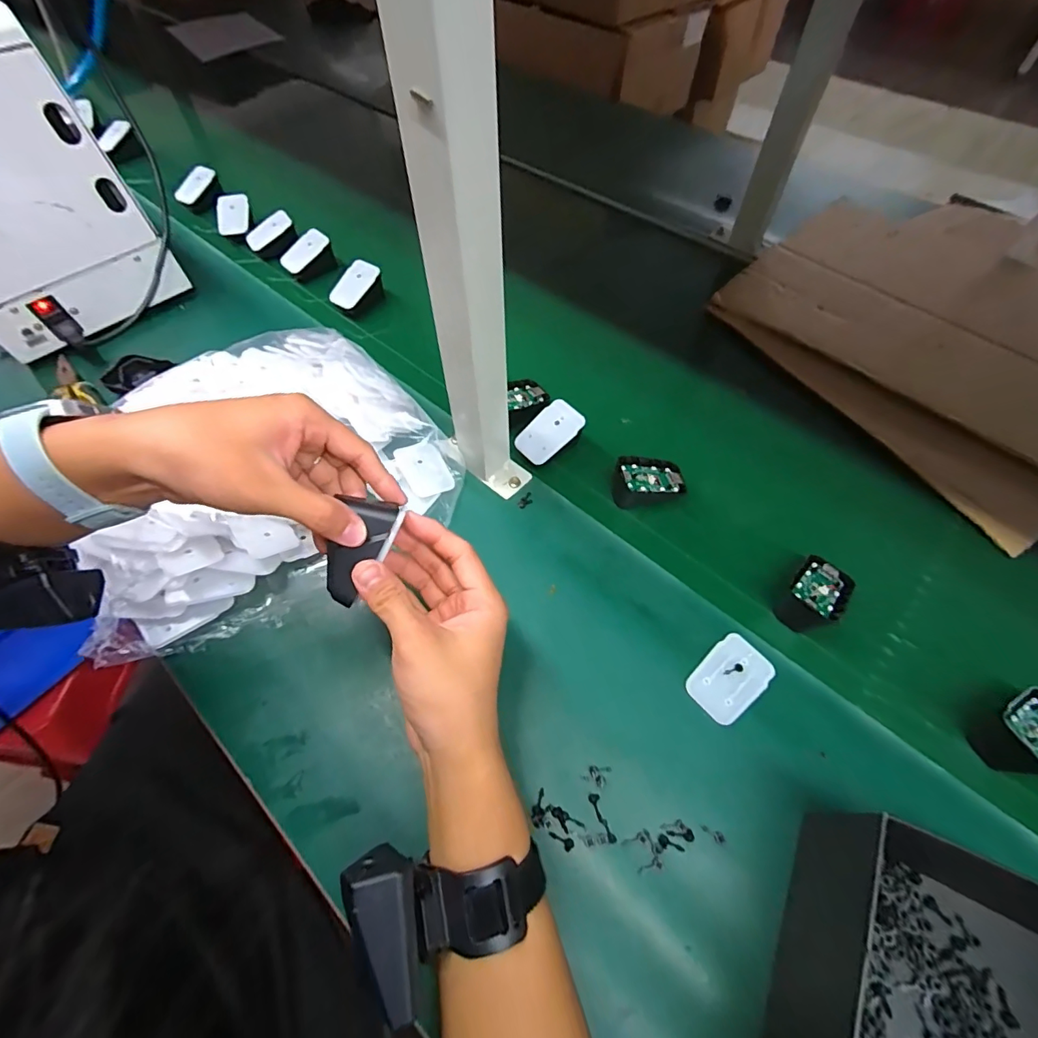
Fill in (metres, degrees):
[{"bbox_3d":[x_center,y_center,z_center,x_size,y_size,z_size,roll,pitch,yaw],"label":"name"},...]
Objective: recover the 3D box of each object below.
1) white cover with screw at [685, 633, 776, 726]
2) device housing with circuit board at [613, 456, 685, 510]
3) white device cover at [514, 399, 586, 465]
[{"bbox_3d":[0.168,0.127,0.379,0.069,0.009,0.045,-38,67,-19],"label":"white cover with screw"},{"bbox_3d":[0.126,-0.038,0.471,0.070,0.034,0.043,-4,61,-2],"label":"device housing with circuit board"},{"bbox_3d":[0.031,-0.089,0.488,0.045,0.004,0.069,42,88,16],"label":"white device cover"}]

